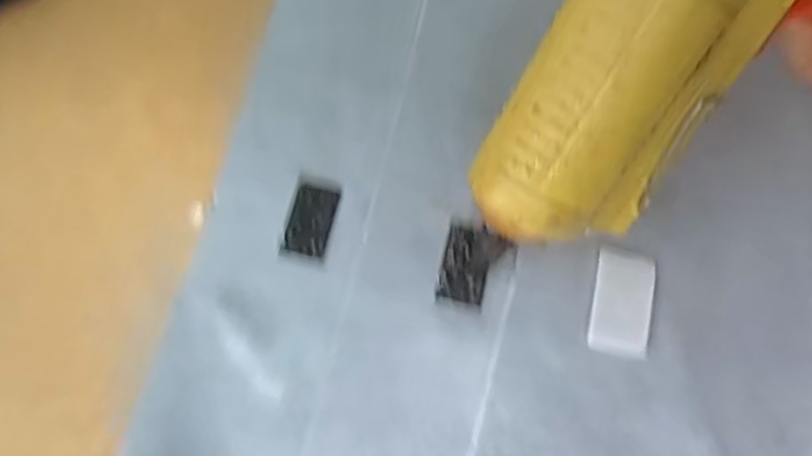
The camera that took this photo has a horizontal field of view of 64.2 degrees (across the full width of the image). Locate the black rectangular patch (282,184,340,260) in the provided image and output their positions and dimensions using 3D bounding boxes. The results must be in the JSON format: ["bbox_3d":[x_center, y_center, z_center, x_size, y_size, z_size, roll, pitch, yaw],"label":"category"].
[{"bbox_3d":[-0.033,-0.003,0.223,0.015,0.004,0.025,13,73,2],"label":"black rectangular patch"}]

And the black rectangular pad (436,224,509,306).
[{"bbox_3d":[0.021,0.012,0.218,0.018,0.004,0.027,18,74,4],"label":"black rectangular pad"}]

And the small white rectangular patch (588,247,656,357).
[{"bbox_3d":[0.071,0.024,0.214,0.019,0.004,0.034,13,73,2],"label":"small white rectangular patch"}]

